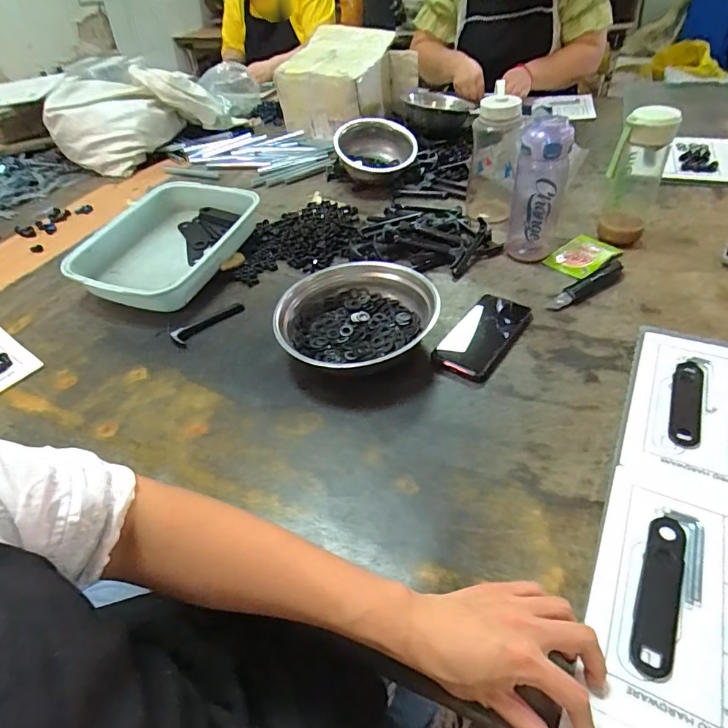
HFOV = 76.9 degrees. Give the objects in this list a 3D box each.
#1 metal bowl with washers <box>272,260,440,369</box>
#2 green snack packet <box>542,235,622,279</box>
[{"bbox_3d":[-0.009,-0.058,0.640,0.200,0.068,0.210,-4,45,4],"label":"metal bowl with washers"},{"bbox_3d":[0.366,-0.180,0.767,0.114,0.009,0.077,-36,51,-25],"label":"green snack packet"}]

